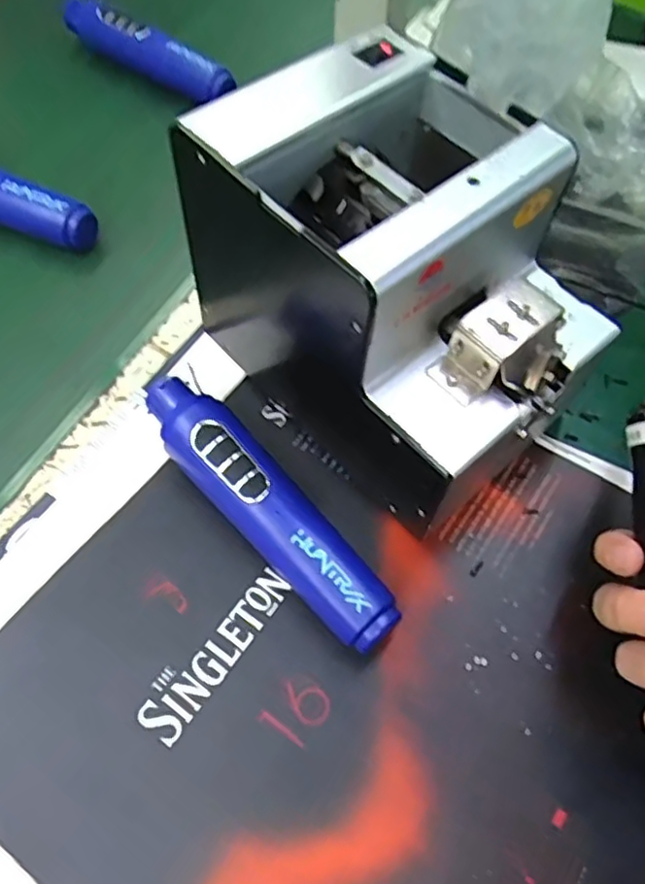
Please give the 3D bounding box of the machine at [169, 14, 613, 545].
[{"bbox_3d":[0.037,-0.075,0.327,0.124,0.149,0.179,-39,68,-20],"label":"machine"}]

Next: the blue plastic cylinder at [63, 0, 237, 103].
[{"bbox_3d":[-0.149,-0.327,0.538,0.168,0.031,0.029,32,64,16],"label":"blue plastic cylinder"}]

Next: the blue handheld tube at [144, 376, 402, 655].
[{"bbox_3d":[-0.030,0.032,0.329,0.036,0.038,0.172,-38,67,-20],"label":"blue handheld tube"}]

